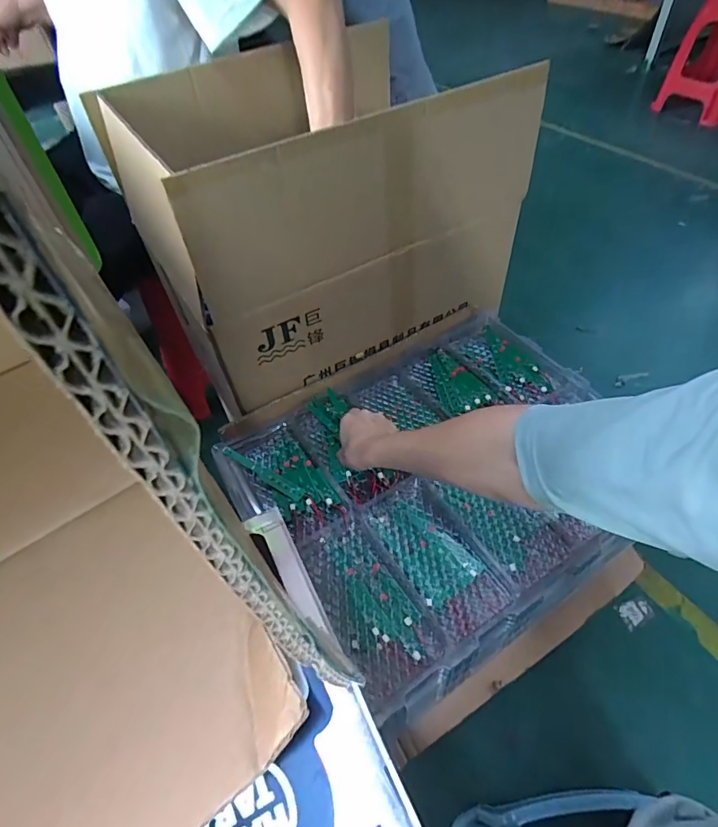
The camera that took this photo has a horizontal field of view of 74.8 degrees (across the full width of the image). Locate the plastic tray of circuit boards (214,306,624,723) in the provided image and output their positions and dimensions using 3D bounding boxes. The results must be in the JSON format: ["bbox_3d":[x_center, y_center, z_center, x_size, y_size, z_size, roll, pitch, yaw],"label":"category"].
[{"bbox_3d":[0.126,0.070,0.677,0.528,0.041,0.426,-28,56,-21],"label":"plastic tray of circuit boards"}]

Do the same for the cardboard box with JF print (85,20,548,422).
[{"bbox_3d":[-0.071,-0.339,0.781,0.539,0.361,0.410,-26,52,-16],"label":"cardboard box with JF print"}]

